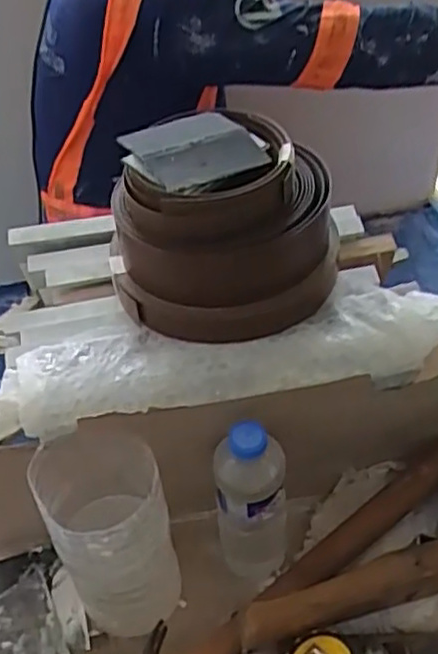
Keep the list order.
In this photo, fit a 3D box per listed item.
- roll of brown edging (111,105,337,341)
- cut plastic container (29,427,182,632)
[{"bbox_3d":[0.003,-0.089,0.640,0.199,0.111,0.172,-12,49,-6],"label":"roll of brown edging"},{"bbox_3d":[-0.091,0.184,0.638,0.090,0.221,0.104,-20,50,-13],"label":"cut plastic container"}]

